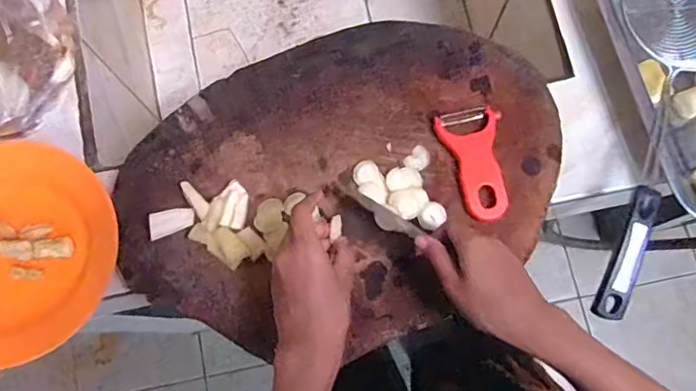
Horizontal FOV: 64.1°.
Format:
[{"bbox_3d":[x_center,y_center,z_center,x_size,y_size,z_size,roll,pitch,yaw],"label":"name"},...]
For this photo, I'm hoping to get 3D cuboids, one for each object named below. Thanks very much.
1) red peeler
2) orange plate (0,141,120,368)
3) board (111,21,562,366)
[{"bbox_3d":[0.126,-0.032,0.540,0.059,0.018,0.112,-12,77,-2],"label":"red peeler"},{"bbox_3d":[-0.327,0.054,0.543,0.205,0.031,0.193,0,90,-9],"label":"orange plate"},{"bbox_3d":[-0.003,-0.014,0.543,0.432,0.025,0.303,-22,77,-5],"label":"board"}]

